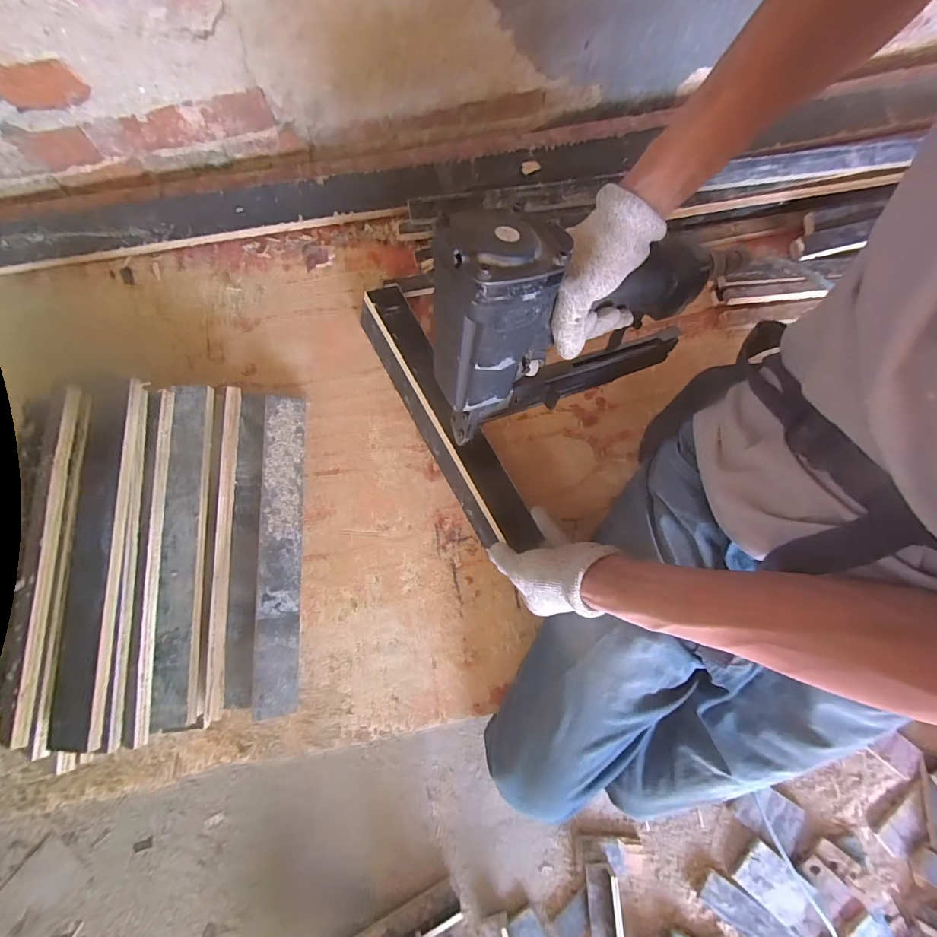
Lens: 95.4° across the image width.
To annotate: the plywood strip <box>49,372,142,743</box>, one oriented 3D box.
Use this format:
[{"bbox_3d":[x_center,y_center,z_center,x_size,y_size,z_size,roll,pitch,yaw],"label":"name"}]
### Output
[{"bbox_3d":[-0.386,0.088,0.440,0.063,0.015,0.362,-1,81,-4],"label":"plywood strip"}]

